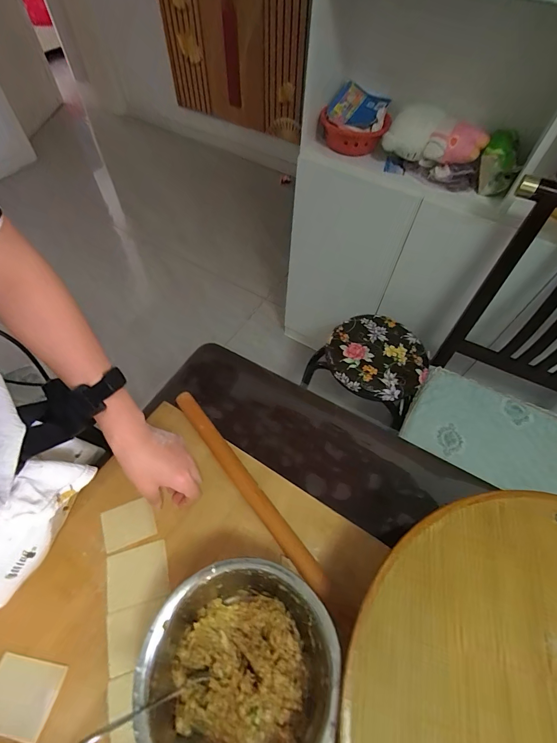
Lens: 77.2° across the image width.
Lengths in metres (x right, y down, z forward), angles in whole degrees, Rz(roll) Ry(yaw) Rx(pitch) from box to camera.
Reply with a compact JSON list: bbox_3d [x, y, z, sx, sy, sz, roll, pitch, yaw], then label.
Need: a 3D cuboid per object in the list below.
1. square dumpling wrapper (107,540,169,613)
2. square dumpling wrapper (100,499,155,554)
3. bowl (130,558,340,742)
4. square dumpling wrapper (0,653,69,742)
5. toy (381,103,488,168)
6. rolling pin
[{"bbox_3d":[-0.181,0.261,0.448,0.074,0.004,0.064,-13,62,-8],"label":"square dumpling wrapper"},{"bbox_3d":[-0.205,0.208,0.476,0.067,0.004,0.053,-18,63,-11],"label":"square dumpling wrapper"},{"bbox_3d":[-0.040,0.310,0.369,0.182,0.093,0.187,1,61,-1],"label":"bowl"},{"bbox_3d":[-0.287,0.360,0.386,0.078,0.006,0.065,9,57,5],"label":"square dumpling wrapper"},{"bbox_3d":[0.382,-0.580,0.858,0.234,0.101,0.091,35,63,18],"label":"toy"},{"bbox_3d":[-0.048,0.163,0.508,0.026,0.031,0.340,-35,67,-18],"label":"rolling pin"}]

